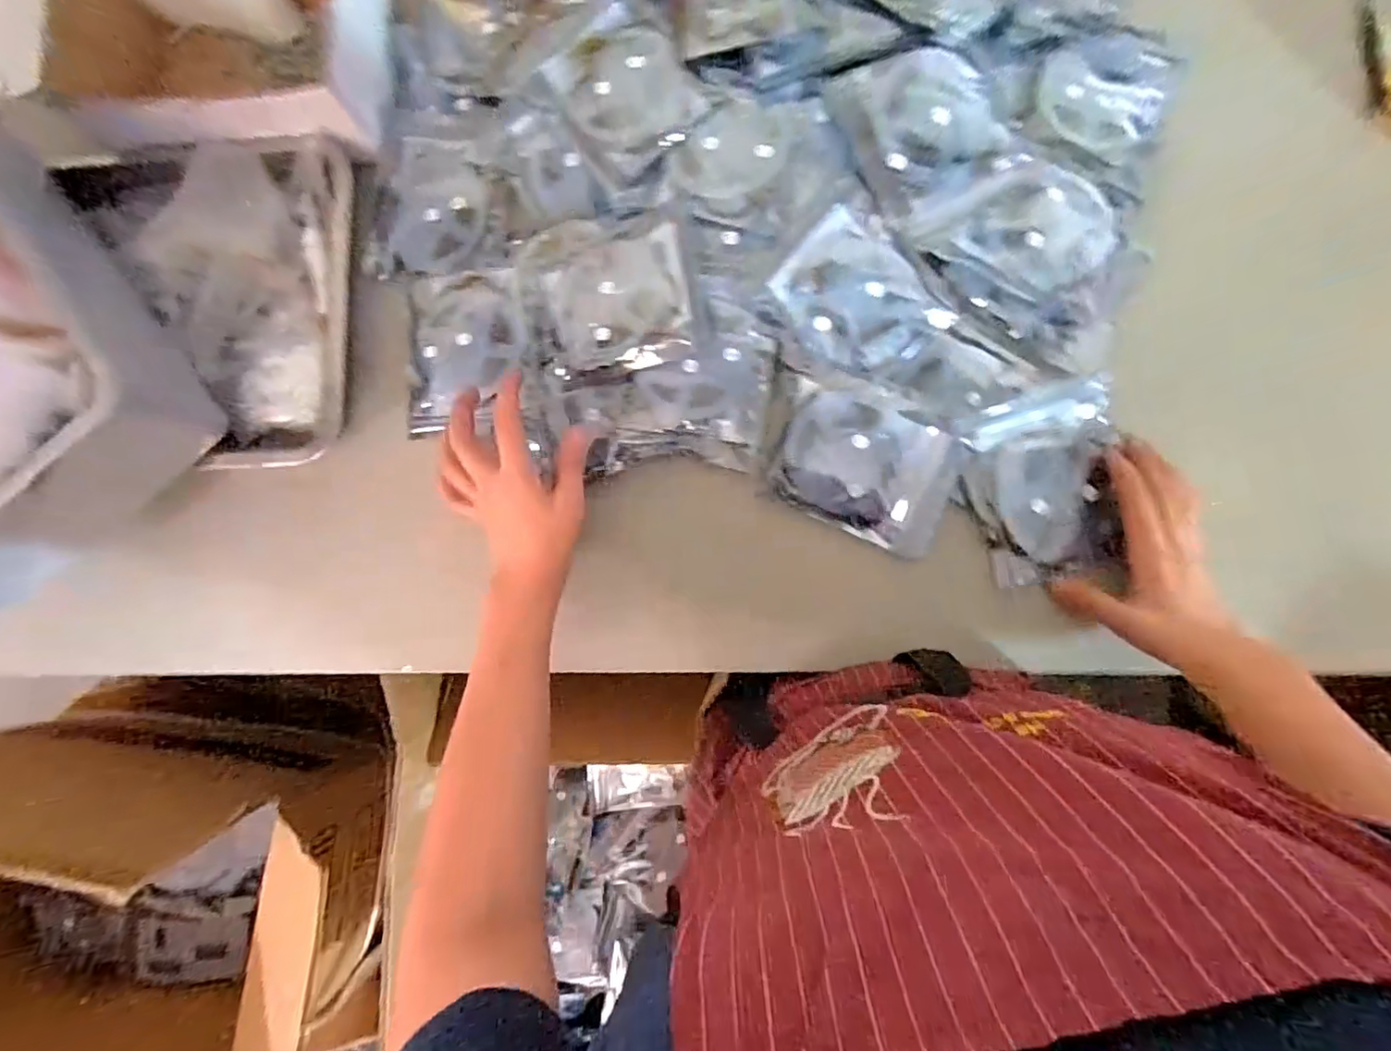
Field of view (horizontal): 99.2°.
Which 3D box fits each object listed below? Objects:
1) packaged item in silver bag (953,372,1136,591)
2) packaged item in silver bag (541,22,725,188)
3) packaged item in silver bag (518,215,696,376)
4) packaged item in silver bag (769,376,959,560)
[{"bbox_3d":[0.278,-0.032,0.470,0.119,0.019,0.154,-9,85,4],"label":"packaged item in silver bag"},{"bbox_3d":[-0.058,-0.359,0.502,0.106,0.034,0.132,-38,84,2],"label":"packaged item in silver bag"},{"bbox_3d":[-0.077,-0.203,0.501,0.154,0.015,0.129,-8,82,19],"label":"packaged item in silver bag"},{"bbox_3d":[0.141,-0.053,0.497,0.144,0.036,0.121,21,88,6],"label":"packaged item in silver bag"}]

